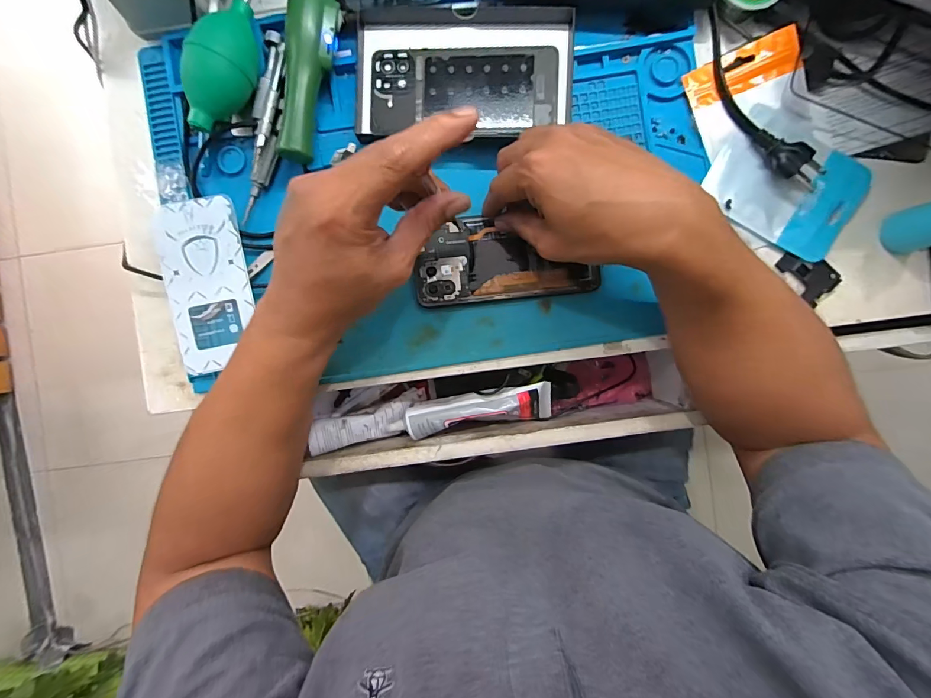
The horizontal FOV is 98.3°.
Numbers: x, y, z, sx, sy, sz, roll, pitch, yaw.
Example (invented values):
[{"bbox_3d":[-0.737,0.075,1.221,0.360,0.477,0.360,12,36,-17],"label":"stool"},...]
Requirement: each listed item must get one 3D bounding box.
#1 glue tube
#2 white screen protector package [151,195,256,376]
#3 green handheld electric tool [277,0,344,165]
[{"bbox_3d":[0.004,0.063,0.396,0.162,0.020,0.038,-8,91,2],"label":"glue tube"},{"bbox_3d":[-0.225,-0.057,0.356,0.071,0.018,0.145,-9,91,2],"label":"white screen protector package"},{"bbox_3d":[-0.131,-0.229,0.336,0.036,0.033,0.137,11,91,1],"label":"green handheld electric tool"}]

